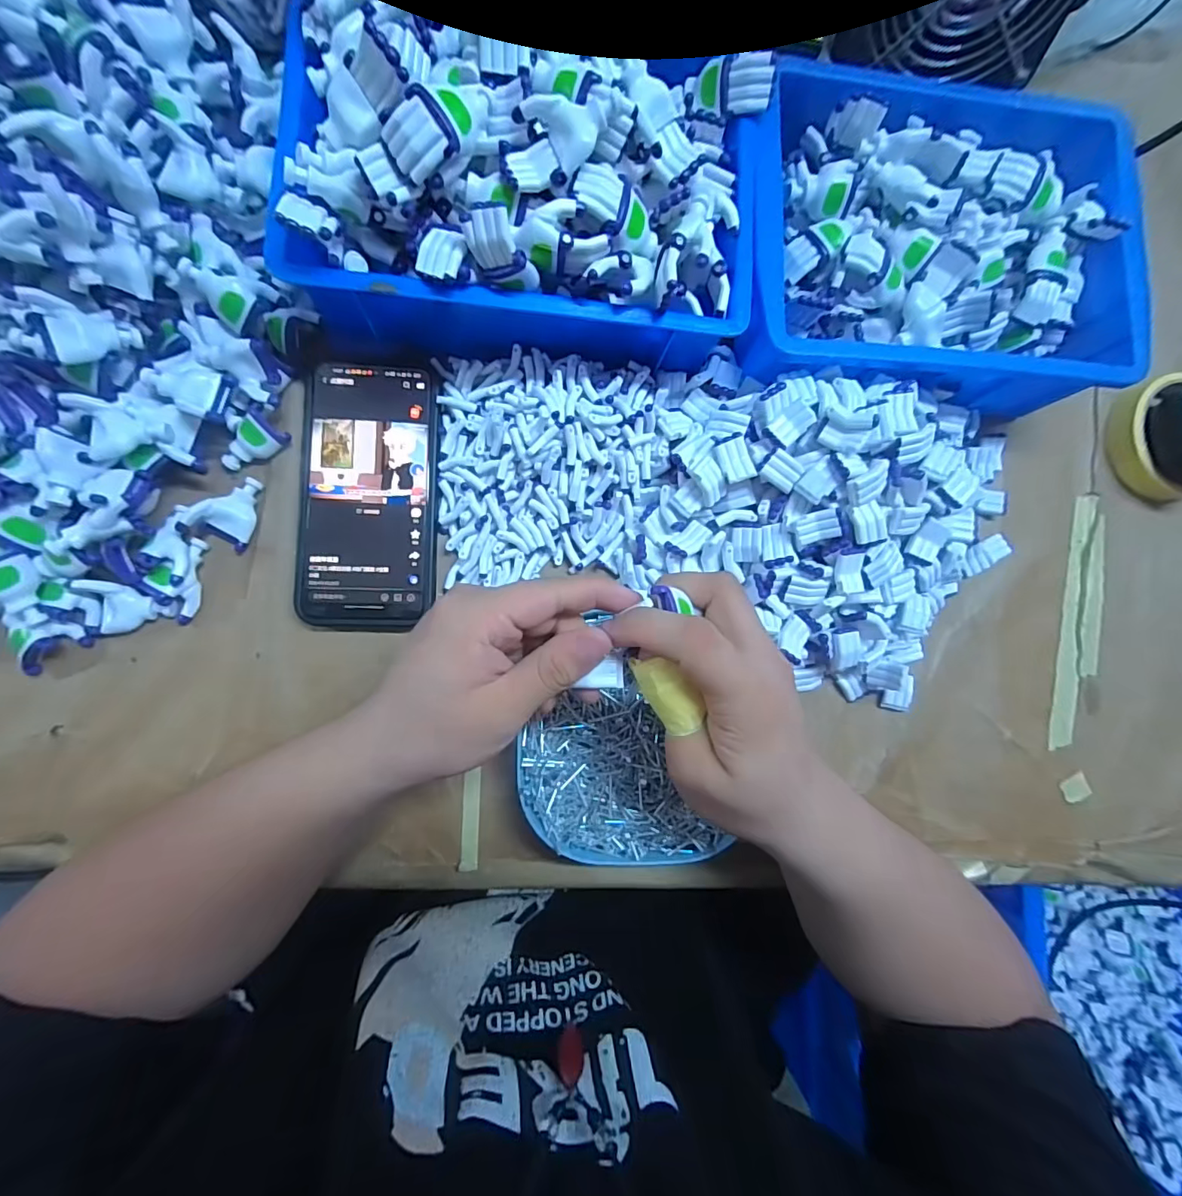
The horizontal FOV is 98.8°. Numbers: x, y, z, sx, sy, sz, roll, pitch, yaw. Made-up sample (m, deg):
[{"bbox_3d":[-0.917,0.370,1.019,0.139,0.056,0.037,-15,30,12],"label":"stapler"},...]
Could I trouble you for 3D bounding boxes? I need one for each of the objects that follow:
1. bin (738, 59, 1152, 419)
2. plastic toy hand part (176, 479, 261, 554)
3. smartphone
[{"bbox_3d":[0.207,-0.219,0.325,0.242,0.075,0.191,5,85,-6],"label":"bin"},{"bbox_3d":[-0.212,-0.052,0.296,0.030,0.016,0.043,26,83,-4],"label":"plastic toy hand part"},{"bbox_3d":[-0.133,-0.063,0.308,0.077,0.012,0.161,1,85,-7],"label":"smartphone"}]

